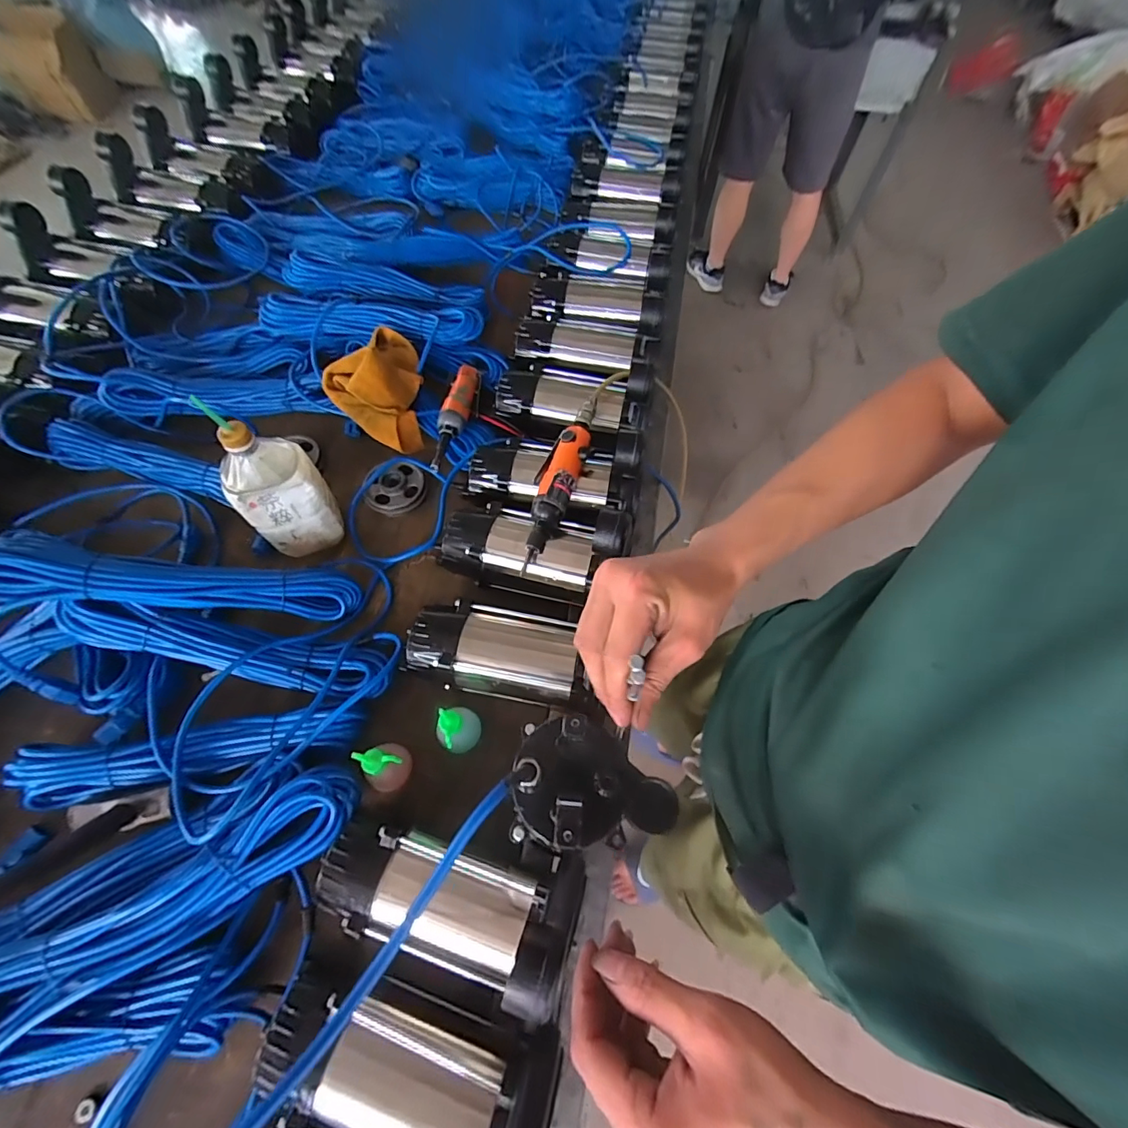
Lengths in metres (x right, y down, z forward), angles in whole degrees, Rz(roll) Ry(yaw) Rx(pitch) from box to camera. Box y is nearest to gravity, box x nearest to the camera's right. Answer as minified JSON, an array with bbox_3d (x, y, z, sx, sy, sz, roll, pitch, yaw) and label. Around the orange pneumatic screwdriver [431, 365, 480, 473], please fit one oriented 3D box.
[{"bbox_3d":[-0.159,-0.227,0.728,0.045,0.036,0.223,4,62,1],"label":"orange pneumatic screwdriver"}]

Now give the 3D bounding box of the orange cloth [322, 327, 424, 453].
[{"bbox_3d":[-0.296,-0.275,0.755,0.141,0.078,0.201,-7,62,-5],"label":"orange cloth"}]

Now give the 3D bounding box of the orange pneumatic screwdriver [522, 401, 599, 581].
[{"bbox_3d":[-0.007,-0.110,0.626,0.056,0.053,0.245,15,63,7],"label":"orange pneumatic screwdriver"}]

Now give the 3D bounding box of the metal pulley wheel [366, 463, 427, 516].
[{"bbox_3d":[-0.248,-0.111,0.718,0.084,0.014,0.081,9,74,-5],"label":"metal pulley wheel"}]

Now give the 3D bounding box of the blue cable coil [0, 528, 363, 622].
[{"bbox_3d":[-0.421,0.018,0.550,0.349,0.038,0.061,9,58,-29],"label":"blue cable coil"}]

